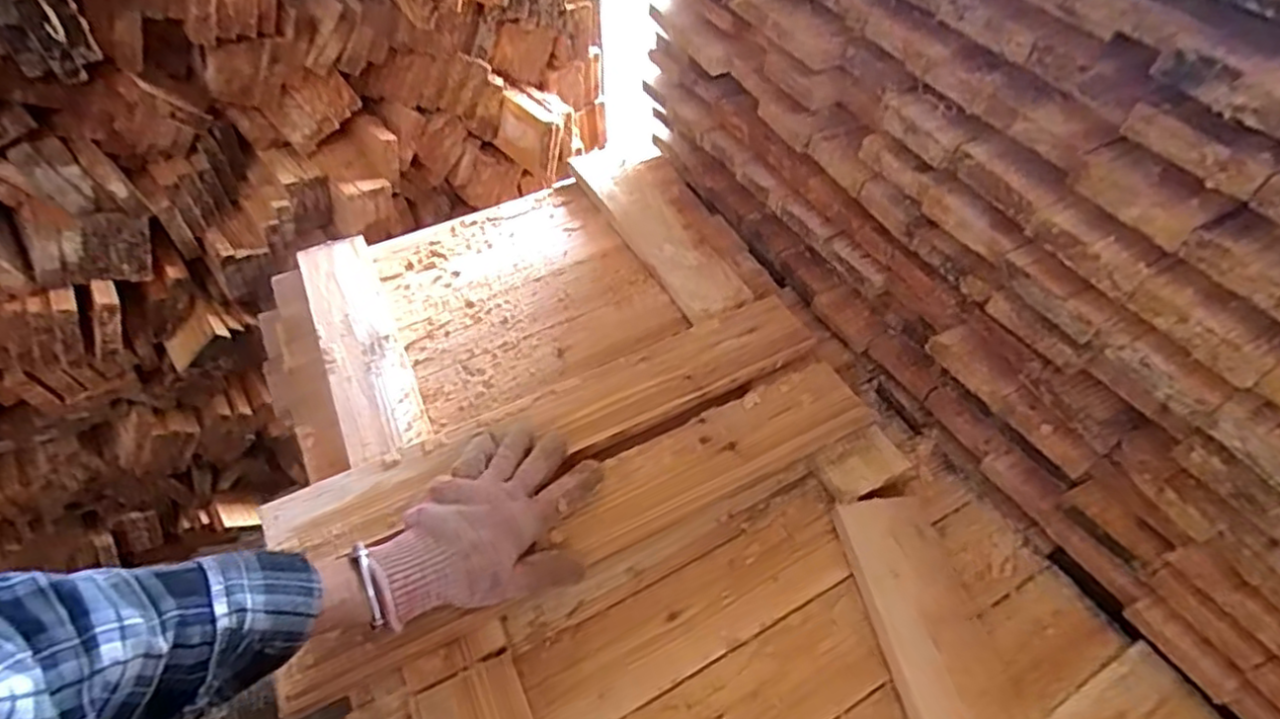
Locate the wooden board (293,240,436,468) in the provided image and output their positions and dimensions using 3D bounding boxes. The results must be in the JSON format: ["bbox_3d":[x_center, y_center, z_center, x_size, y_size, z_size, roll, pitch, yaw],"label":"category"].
[{"bbox_3d":[-0.277,-0.018,0.666,0.072,0.022,0.293,-21,55,-17],"label":"wooden board"}]

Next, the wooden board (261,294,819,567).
[{"bbox_3d":[-0.062,0.046,0.581,0.482,0.019,0.074,-21,55,-17],"label":"wooden board"}]

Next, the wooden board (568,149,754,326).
[{"bbox_3d":[0.025,-0.152,0.773,0.090,0.031,0.317,-22,55,-18],"label":"wooden board"}]

